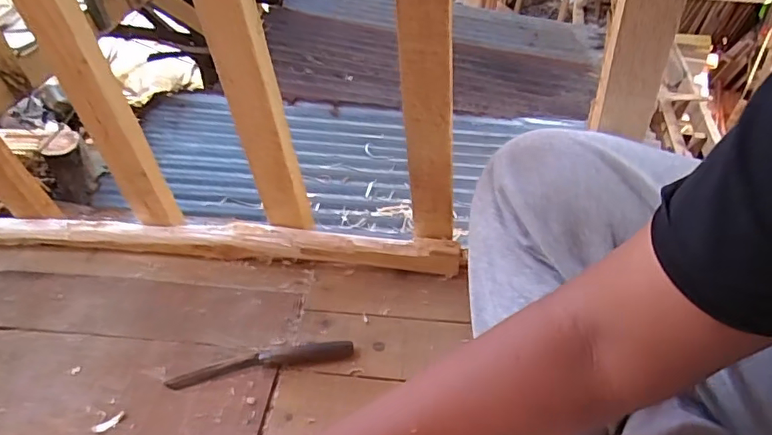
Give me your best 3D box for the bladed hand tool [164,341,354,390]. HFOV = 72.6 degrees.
[{"bbox_3d":[-0.146,0.166,0.611,0.212,0.015,0.028,-10,44,-2],"label":"bladed hand tool"}]

